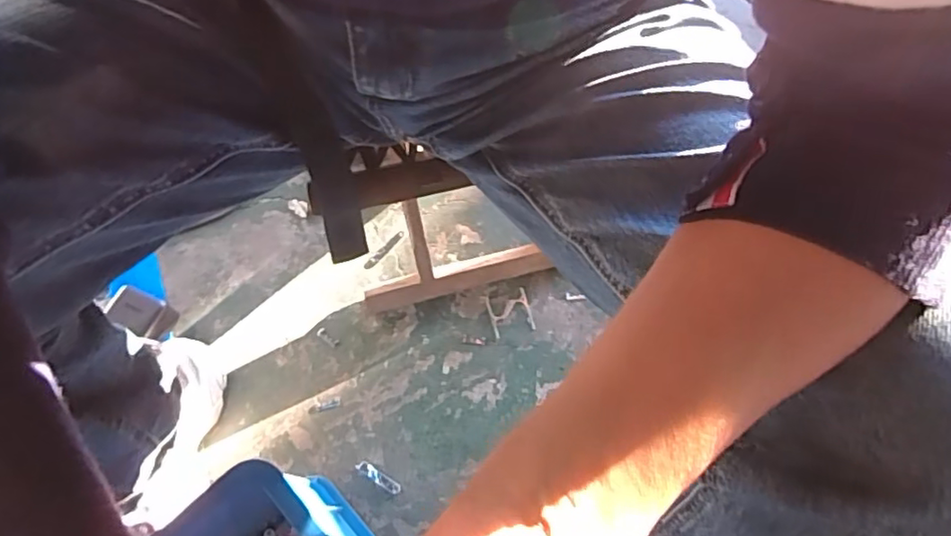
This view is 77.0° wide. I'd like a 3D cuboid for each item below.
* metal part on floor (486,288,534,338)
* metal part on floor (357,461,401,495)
[{"bbox_3d":[0.041,0.052,0.710,0.049,0.004,0.052,-13,69,-6],"label":"metal part on floor"},{"bbox_3d":[-0.104,0.223,0.638,0.052,0.004,0.013,29,70,10],"label":"metal part on floor"}]

